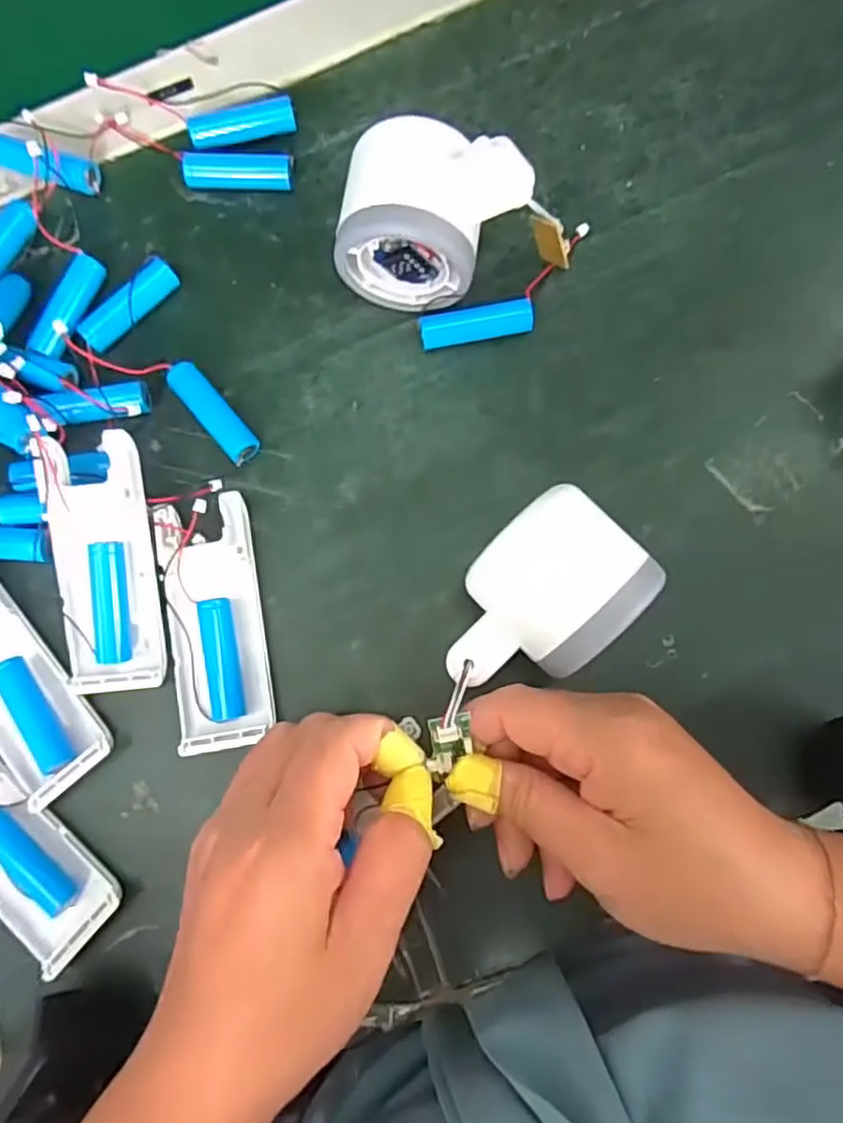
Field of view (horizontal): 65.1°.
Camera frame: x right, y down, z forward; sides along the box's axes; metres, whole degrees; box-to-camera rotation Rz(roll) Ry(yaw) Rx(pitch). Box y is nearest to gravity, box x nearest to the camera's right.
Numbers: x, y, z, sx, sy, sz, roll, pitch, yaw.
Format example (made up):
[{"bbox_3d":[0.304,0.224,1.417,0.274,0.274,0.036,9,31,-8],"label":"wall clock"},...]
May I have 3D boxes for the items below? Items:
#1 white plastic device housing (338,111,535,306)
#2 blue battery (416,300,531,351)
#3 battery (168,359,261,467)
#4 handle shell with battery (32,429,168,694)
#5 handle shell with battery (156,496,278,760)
[{"bbox_3d":[0.005,-0.143,0.282,0.072,0.060,0.049,12,82,3],"label":"white plastic device housing"},{"bbox_3d":[0.025,-0.108,0.301,0.050,0.011,0.014,-10,81,-1],"label":"blue battery"},{"bbox_3d":[-0.093,-0.067,0.297,0.014,0.012,0.051,-40,83,-5],"label":"battery"},{"bbox_3d":[-0.133,0.002,0.274,0.040,0.017,0.104,-5,98,0],"label":"handle shell with battery"},{"bbox_3d":[-0.088,0.026,0.282,0.038,0.013,0.103,-9,81,0],"label":"handle shell with battery"}]

